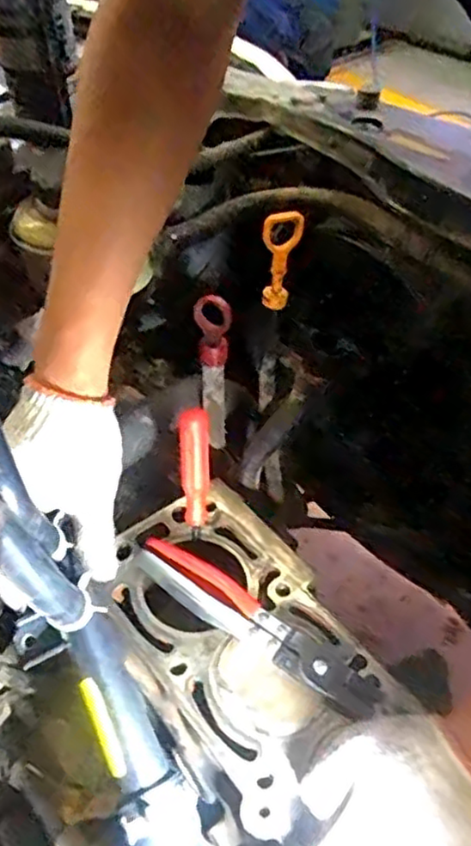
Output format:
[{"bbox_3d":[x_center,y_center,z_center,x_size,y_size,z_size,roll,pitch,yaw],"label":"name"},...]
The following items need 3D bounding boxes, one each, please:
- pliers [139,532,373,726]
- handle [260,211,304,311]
[{"bbox_3d":[0.011,0.144,0.497,0.200,0.016,0.037,26,55,22],"label":"pliers"},{"bbox_3d":[0.036,-0.125,0.530,0.030,0.086,0.020,5,50,6],"label":"handle"}]

